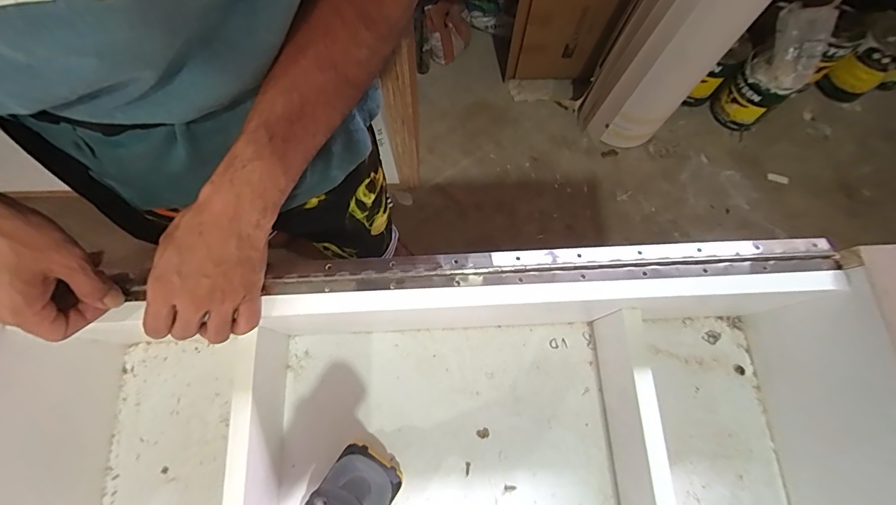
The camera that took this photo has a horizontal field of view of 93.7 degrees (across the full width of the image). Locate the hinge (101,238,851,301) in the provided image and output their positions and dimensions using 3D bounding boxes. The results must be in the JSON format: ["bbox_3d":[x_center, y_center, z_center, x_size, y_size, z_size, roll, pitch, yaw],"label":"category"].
[{"bbox_3d":[0.039,0.017,0.426,0.688,0.013,0.031,-3,72,-2],"label":"hinge"}]

